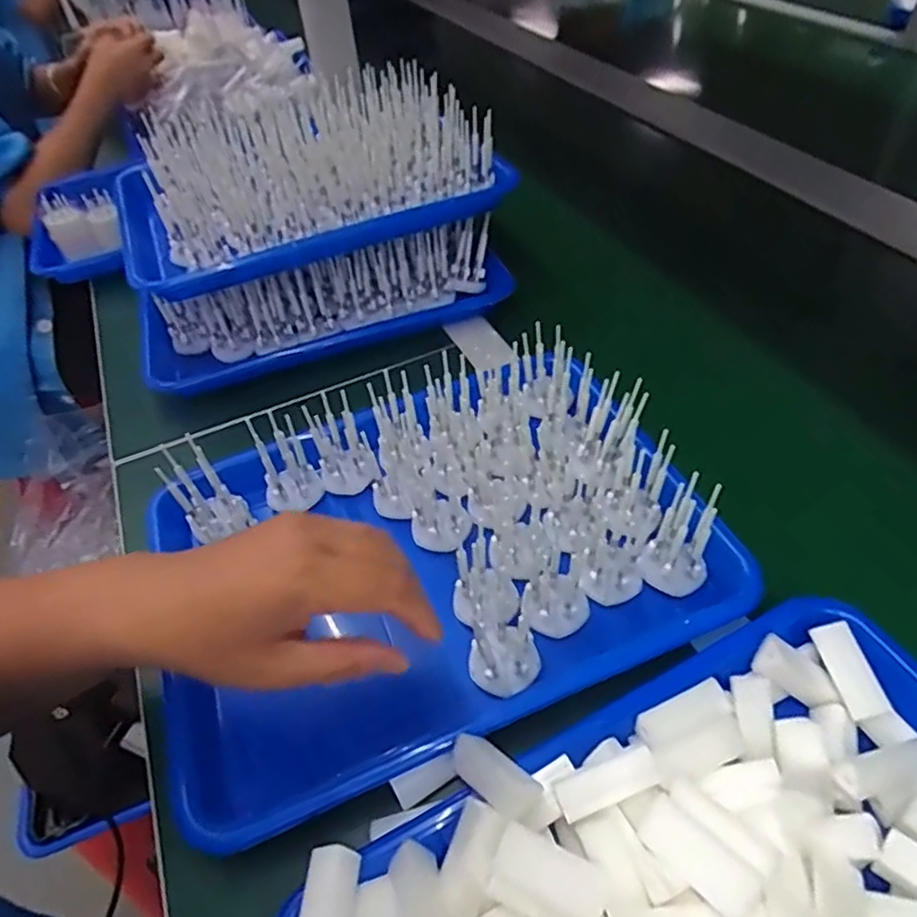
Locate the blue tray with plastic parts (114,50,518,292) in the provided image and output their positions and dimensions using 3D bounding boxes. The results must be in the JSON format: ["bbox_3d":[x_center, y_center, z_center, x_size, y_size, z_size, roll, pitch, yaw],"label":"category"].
[{"bbox_3d":[-0.149,-0.260,0.562,0.305,0.070,0.232,-24,51,-15],"label":"blue tray with plastic parts"}]

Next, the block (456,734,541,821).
[{"bbox_3d":[0.016,0.147,0.292,0.021,0.013,0.047,-37,27,-24],"label":"block"}]

